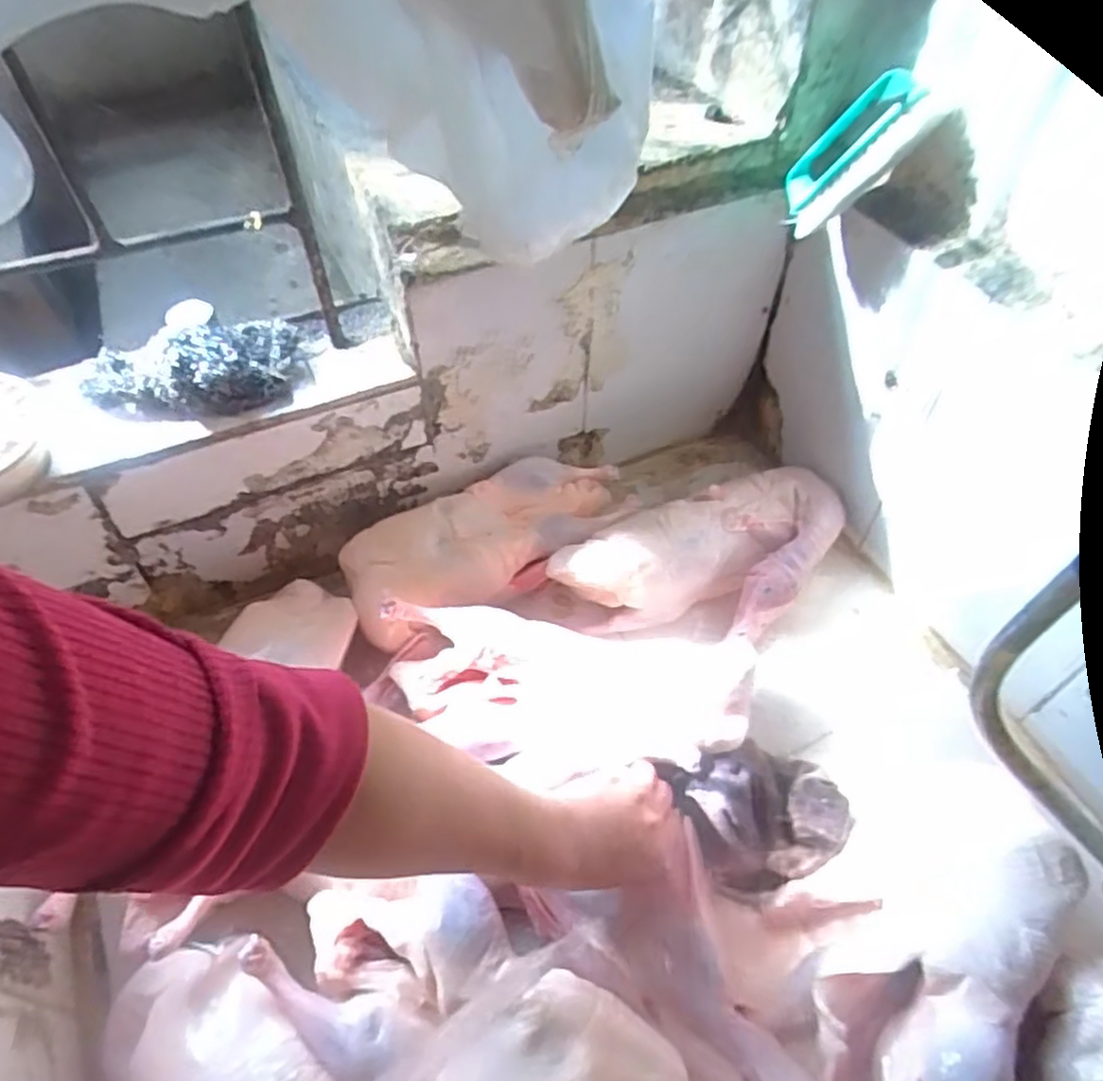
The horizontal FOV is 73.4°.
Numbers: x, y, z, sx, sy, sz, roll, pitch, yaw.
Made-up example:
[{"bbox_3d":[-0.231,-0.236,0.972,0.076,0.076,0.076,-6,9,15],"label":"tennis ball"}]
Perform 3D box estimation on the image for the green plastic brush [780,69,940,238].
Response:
[{"bbox_3d":[0.228,-0.294,0.568,0.039,0.127,0.055,-43,96,-28],"label":"green plastic brush"}]

